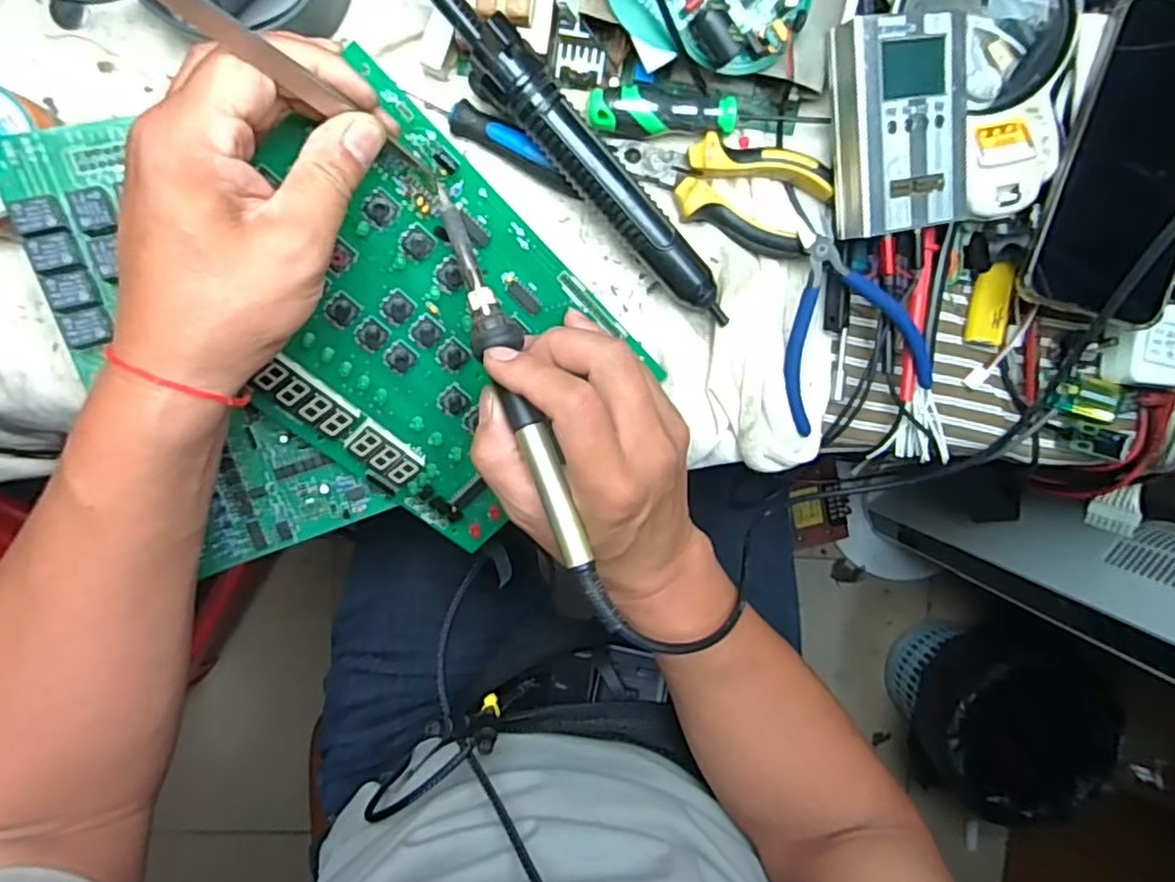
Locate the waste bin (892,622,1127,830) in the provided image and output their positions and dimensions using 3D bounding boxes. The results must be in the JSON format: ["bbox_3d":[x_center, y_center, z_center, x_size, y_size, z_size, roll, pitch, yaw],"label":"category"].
[{"bbox_3d":[0.624,0.410,1.068,0.271,0.230,0.272,2,97,-5],"label":"waste bin"}]

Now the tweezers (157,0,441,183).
[{"bbox_3d":[-0.101,-0.130,0.255,0.009,0.127,0.008,25,96,28],"label":"tweezers"}]

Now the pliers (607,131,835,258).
[{"bbox_3d":[0.073,-0.143,0.372,0.114,0.019,0.052,20,95,-7],"label":"pliers"}]

